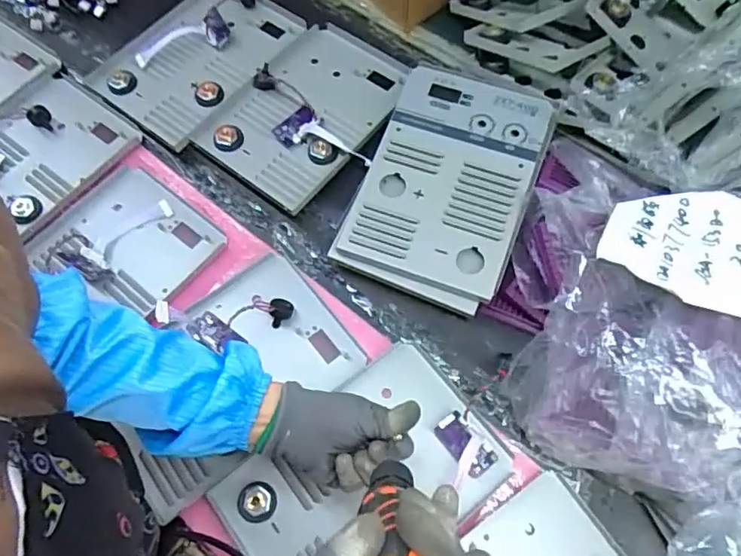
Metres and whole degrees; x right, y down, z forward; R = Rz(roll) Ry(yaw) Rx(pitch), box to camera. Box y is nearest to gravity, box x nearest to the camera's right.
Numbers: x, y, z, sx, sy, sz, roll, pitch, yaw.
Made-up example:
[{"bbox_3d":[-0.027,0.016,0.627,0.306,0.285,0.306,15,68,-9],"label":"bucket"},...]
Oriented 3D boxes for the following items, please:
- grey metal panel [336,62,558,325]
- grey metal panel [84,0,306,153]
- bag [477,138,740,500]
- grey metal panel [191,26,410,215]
[{"bbox_3d":[0.090,-0.111,0.651,0.183,0.030,0.266,21,74,9],"label":"grey metal panel"},{"bbox_3d":[-0.235,-0.308,0.767,0.183,0.025,0.260,35,75,14],"label":"grey metal panel"},{"bbox_3d":[0.271,0.027,0.556,0.273,0.150,0.319,24,72,11],"label":"bag"},{"bbox_3d":[-0.081,-0.223,0.734,0.181,0.030,0.262,33,74,14],"label":"grey metal panel"}]

